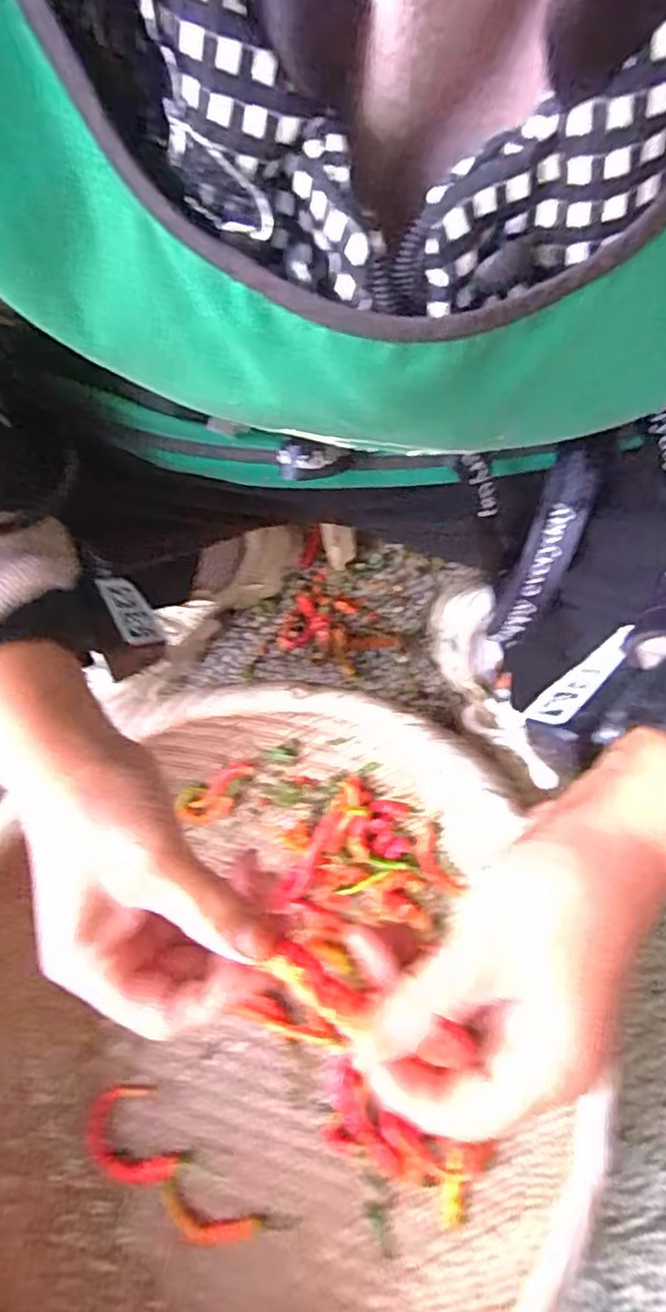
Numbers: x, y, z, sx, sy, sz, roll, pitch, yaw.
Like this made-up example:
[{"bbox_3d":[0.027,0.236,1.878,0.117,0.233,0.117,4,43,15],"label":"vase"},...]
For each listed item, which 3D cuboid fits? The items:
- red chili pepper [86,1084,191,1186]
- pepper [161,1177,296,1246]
[{"bbox_3d":[-0.166,0.399,0.562,0.059,0.022,0.081,-28,79,-6],"label":"red chili pepper"},{"bbox_3d":[-0.088,0.461,0.551,0.108,0.017,0.033,17,78,4],"label":"pepper"}]

